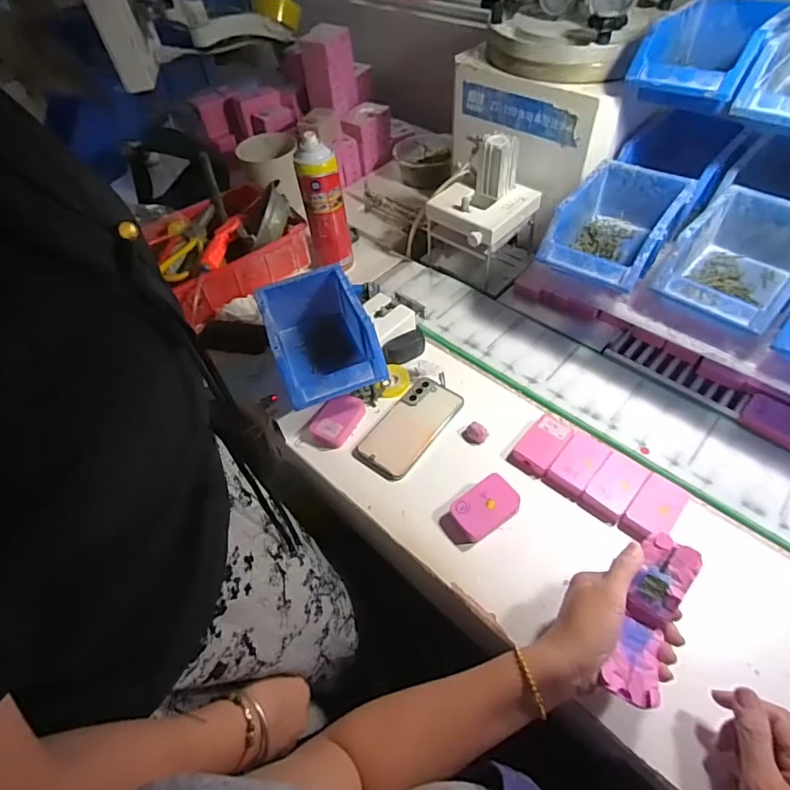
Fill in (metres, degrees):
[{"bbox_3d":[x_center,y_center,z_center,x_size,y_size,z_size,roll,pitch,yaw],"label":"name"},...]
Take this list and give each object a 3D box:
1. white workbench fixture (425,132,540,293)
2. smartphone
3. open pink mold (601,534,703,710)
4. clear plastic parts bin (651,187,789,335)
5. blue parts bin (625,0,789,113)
[{"bbox_3d":[0.136,-0.289,0.731,0.136,0.169,0.126,-36,58,-21],"label":"white workbench fixture"},{"bbox_3d":[0.020,0.039,0.607,0.074,0.009,0.147,31,61,25],"label":"smartphone"},{"bbox_3d":[0.213,0.185,0.395,0.037,0.023,0.132,23,70,21],"label":"open pink mold"},{"bbox_3d":[0.386,-0.146,0.535,0.117,0.080,0.174,35,63,27],"label":"clear plastic parts bin"},{"bbox_3d":[0.384,-0.417,0.582,0.127,0.075,0.184,32,61,25],"label":"blue parts bin"}]

